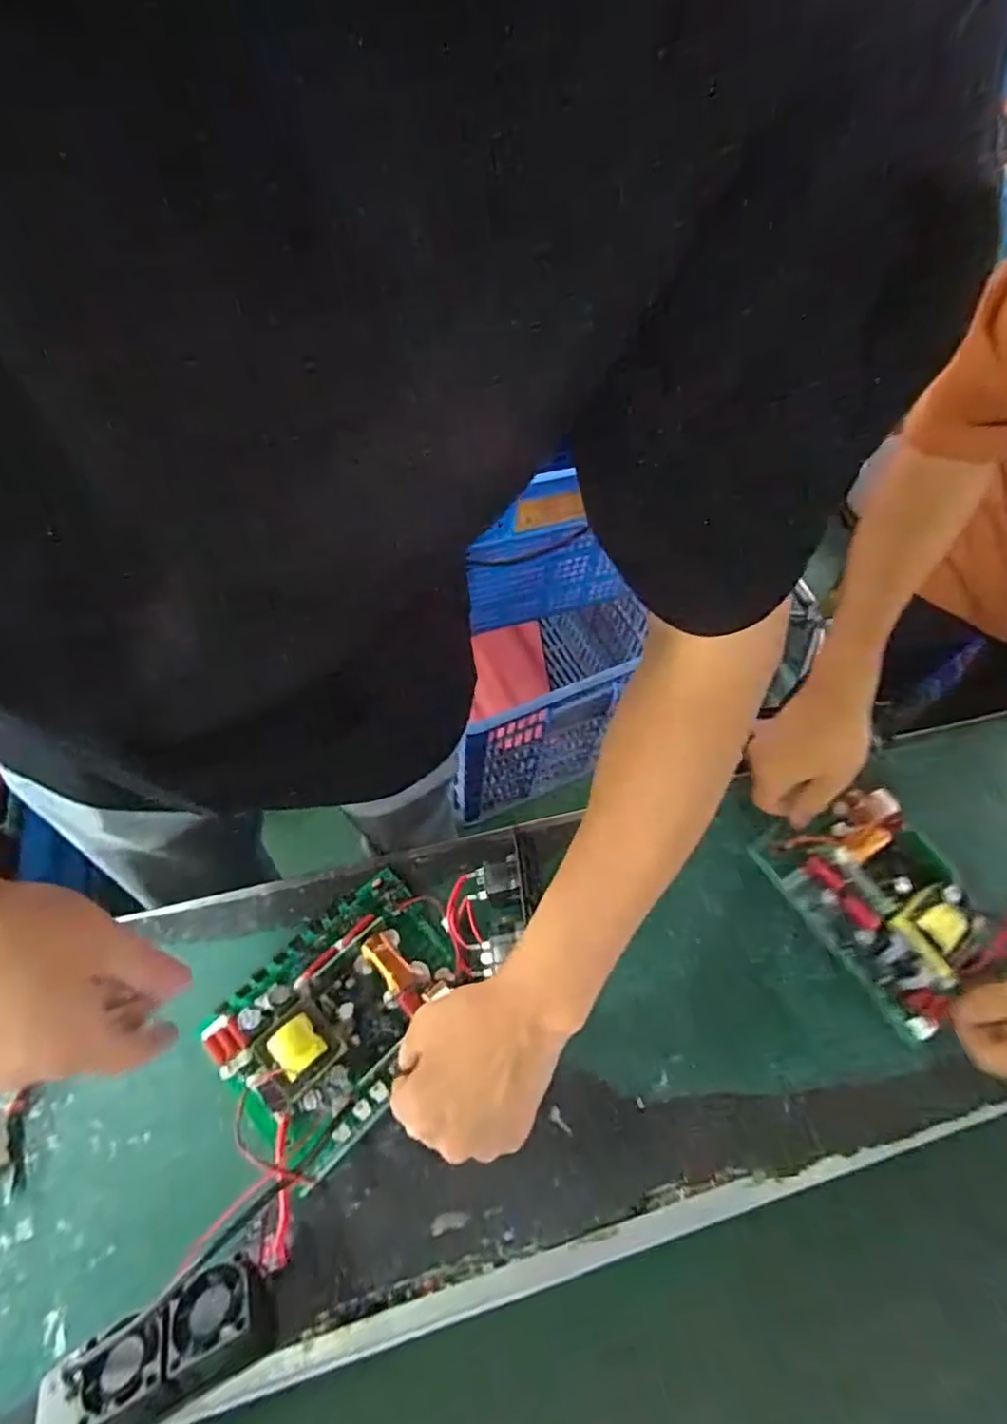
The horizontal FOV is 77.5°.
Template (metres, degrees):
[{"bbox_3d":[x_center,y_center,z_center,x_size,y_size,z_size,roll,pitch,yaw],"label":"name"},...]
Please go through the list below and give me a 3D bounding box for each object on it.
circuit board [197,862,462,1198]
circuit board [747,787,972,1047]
[{"bbox_3d":[-0.109,0.201,0.430,0.123,0.042,0.166,41,66,19],"label":"circuit board"},{"bbox_3d":[0.277,0.131,0.456,0.116,0.048,0.156,-29,66,-18],"label":"circuit board"}]

